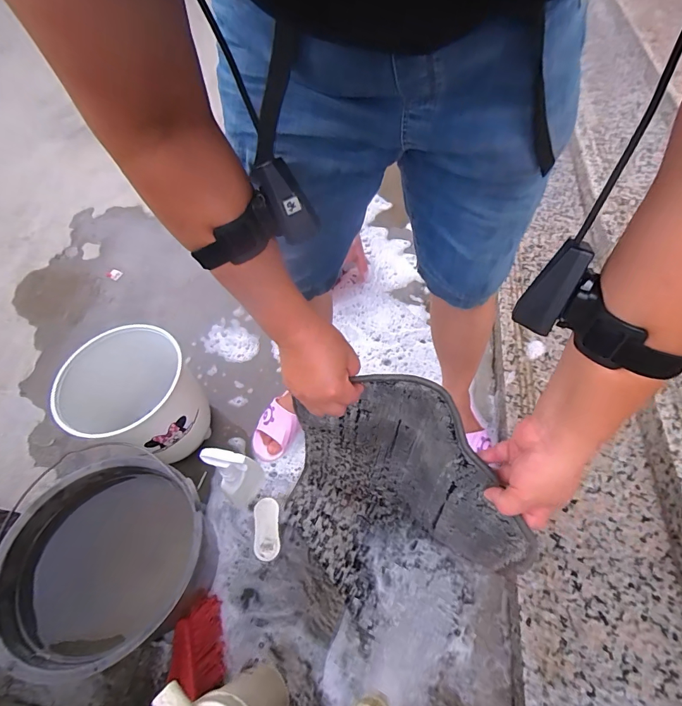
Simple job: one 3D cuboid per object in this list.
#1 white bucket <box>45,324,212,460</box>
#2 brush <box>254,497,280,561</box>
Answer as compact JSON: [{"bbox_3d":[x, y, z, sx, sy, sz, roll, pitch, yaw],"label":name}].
[{"bbox_3d":[-0.434,0.123,0.852,0.237,0.260,0.210,32,66,23],"label":"white bucket"},{"bbox_3d":[-0.156,0.370,0.822,0.052,0.034,0.117,-7,57,2],"label":"brush"}]

